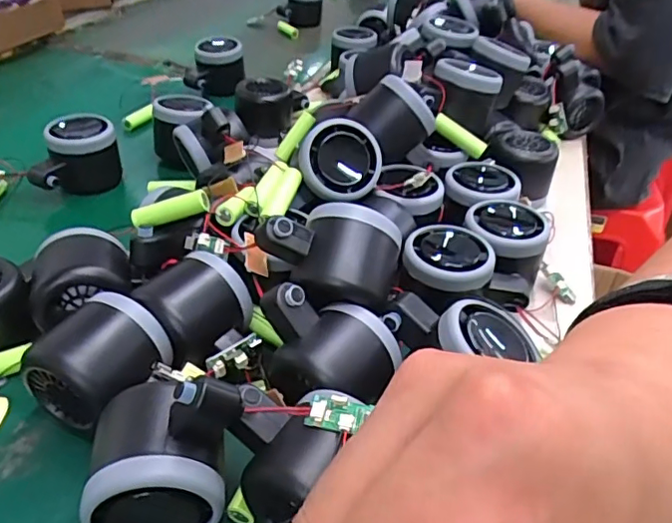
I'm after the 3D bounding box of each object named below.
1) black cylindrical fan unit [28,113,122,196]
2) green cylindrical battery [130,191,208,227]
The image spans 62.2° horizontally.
[{"bbox_3d":[-0.234,-0.096,0.497,0.074,0.056,0.054,-9,40,-16],"label":"black cylindrical fan unit"},{"bbox_3d":[-0.106,-0.033,0.354,0.049,0.012,0.011,-14,38,1],"label":"green cylindrical battery"}]

